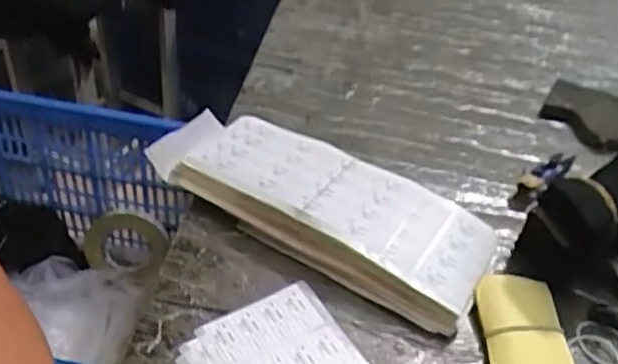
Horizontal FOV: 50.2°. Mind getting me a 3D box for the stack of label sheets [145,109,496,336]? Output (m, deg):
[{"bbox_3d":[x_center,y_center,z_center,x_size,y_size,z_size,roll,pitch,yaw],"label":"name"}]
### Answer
[{"bbox_3d":[0.008,0.014,0.562,0.297,0.043,0.114,26,45,20],"label":"stack of label sheets"}]

